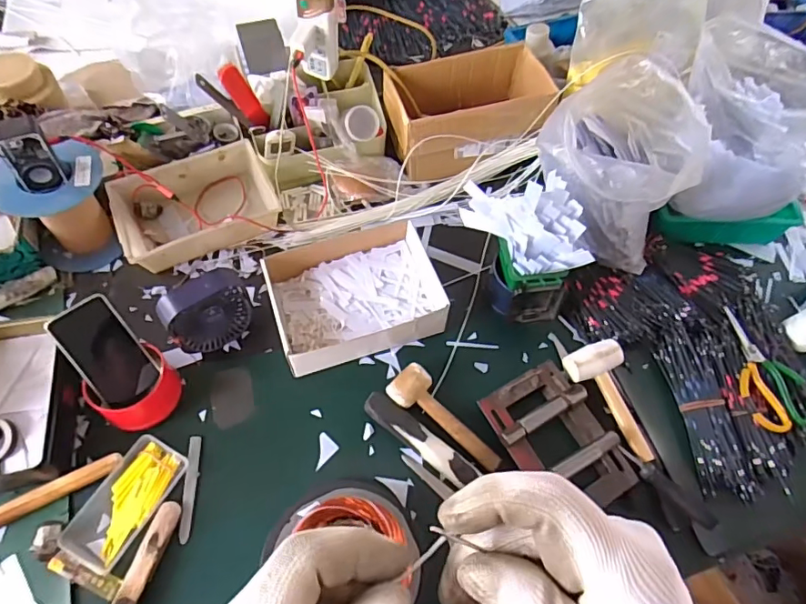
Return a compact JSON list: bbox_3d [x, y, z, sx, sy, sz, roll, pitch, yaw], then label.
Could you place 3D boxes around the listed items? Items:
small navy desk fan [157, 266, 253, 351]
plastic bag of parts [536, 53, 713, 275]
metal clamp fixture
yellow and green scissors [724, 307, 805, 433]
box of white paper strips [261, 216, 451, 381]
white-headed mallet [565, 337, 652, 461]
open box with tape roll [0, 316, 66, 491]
[{"bbox_3d":[-0.276,0.017,0.736,0.119,0.117,0.064,-40,71,-22],"label":"small navy desk fan"},{"bbox_3d":[0.318,-0.198,0.785,0.224,0.226,0.182,30,64,12],"label":"plastic bag of parts"},{"bbox_3d":[0.209,0.193,0.708,0.139,0.061,0.197,-25,66,-16],"label":"metal clamp fixture"},{"bbox_3d":[0.525,0.098,0.763,0.098,0.018,0.185,-15,64,-11],"label":"yellow and green scissors"},{"bbox_3d":[-0.075,-0.017,0.793,0.250,0.063,0.200,-17,64,-12],"label":"box of white paper strips"},{"bbox_3d":[0.294,0.139,0.727,0.087,0.038,0.175,-11,63,-9],"label":"white-headed mallet"},{"bbox_3d":[-0.527,0.123,0.689,0.153,0.058,0.243,-9,63,-9],"label":"open box with tape roll"}]

